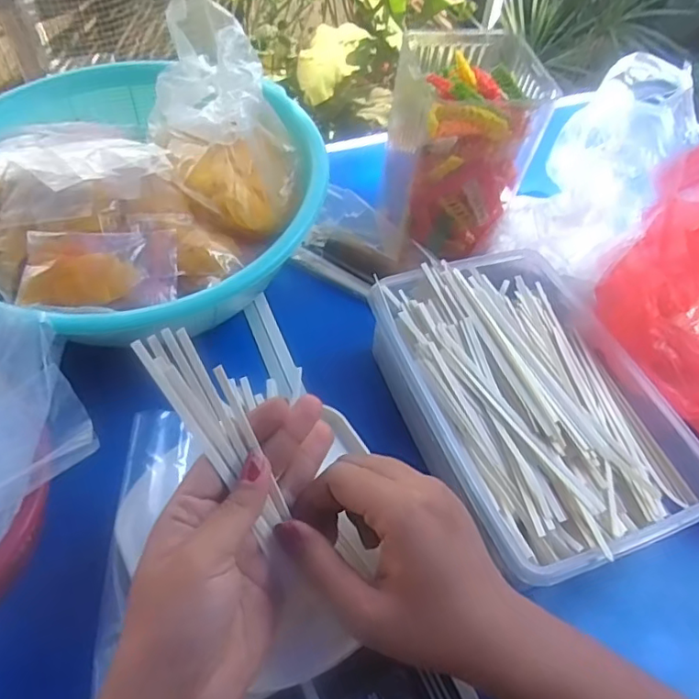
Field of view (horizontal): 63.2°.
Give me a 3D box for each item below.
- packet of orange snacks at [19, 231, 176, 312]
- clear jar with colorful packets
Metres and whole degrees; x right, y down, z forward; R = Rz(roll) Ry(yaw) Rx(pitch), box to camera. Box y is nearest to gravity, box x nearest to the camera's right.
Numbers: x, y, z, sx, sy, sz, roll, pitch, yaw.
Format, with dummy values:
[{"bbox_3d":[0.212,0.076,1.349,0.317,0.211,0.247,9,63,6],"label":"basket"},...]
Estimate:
[{"bbox_3d":[-0.166,-0.054,0.383,0.097,0.020,0.057,-8,85,-20],"label":"packet of orange snacks"},{"bbox_3d":[0.089,-0.170,0.479,0.110,0.160,0.103,4,50,-2],"label":"clear jar with colorful packets"}]

